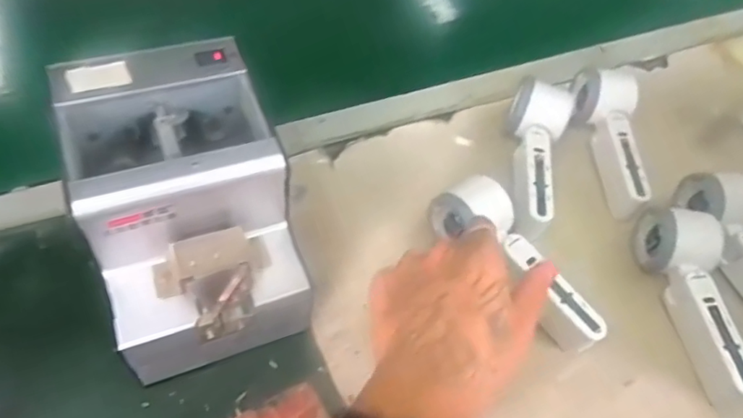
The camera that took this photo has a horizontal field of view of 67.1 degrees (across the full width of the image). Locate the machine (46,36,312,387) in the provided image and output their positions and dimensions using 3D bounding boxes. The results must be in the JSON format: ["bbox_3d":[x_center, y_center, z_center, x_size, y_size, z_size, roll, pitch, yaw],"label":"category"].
[{"bbox_3d":[-0.128,0.007,0.390,0.129,0.142,0.183,-14,60,-17],"label":"machine"}]

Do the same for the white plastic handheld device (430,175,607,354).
[{"bbox_3d":[0.117,0.046,0.458,0.052,0.041,0.161,-28,72,-22],"label":"white plastic handheld device"}]

